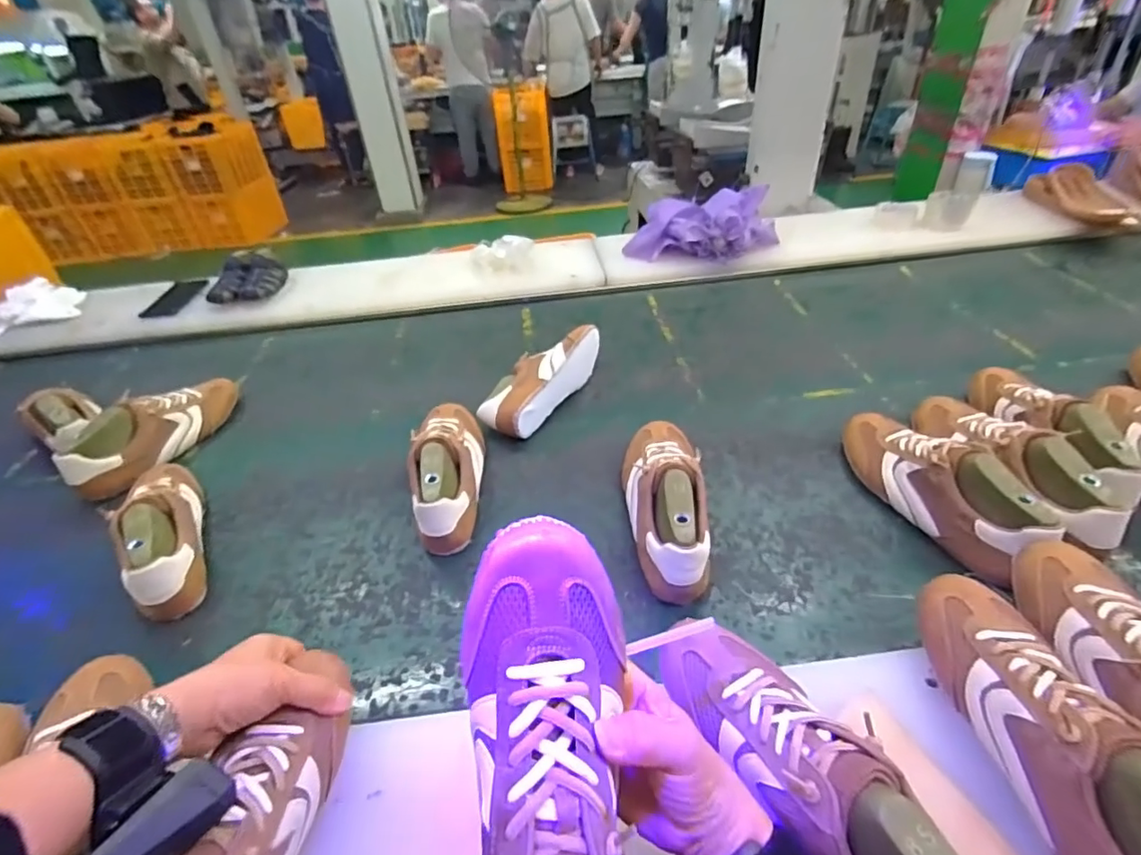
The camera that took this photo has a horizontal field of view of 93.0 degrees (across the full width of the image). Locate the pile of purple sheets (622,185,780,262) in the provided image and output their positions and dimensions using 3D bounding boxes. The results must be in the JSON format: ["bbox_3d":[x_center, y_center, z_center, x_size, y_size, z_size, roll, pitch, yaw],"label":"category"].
[{"bbox_3d":[0.289,-0.455,1.204,0.322,0.085,0.216,2,39,9],"label":"pile of purple sheets"}]

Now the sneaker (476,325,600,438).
[{"bbox_3d":[-0.046,-0.082,0.859,0.089,0.087,0.254,18,44,27],"label":"sneaker"}]

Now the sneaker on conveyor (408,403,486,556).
[{"bbox_3d":[-0.158,0.046,0.695,0.078,0.096,0.252,-7,38,-2],"label":"sneaker on conveyor"}]

